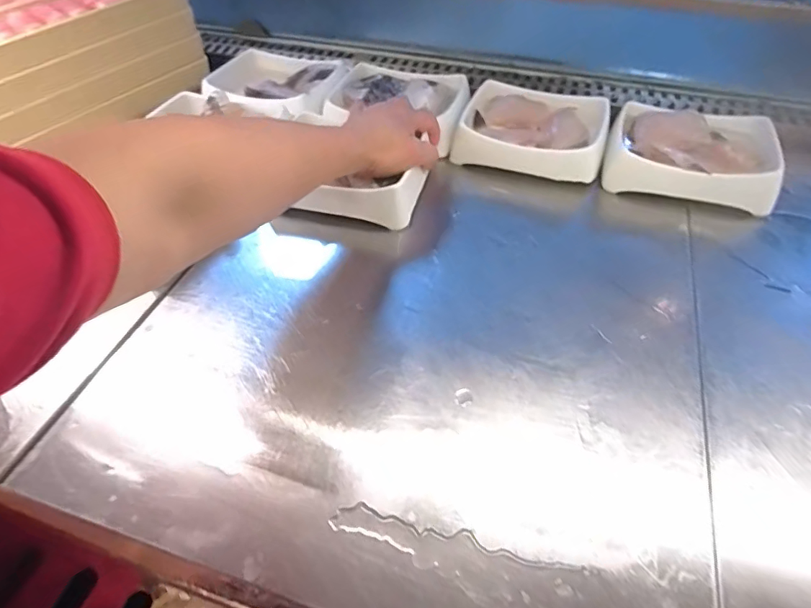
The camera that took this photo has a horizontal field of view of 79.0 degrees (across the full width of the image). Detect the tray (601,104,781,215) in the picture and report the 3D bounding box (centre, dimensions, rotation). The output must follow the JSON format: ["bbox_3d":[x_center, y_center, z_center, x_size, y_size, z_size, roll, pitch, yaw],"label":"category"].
[{"bbox_3d":[0.299,-0.162,0.523,0.157,0.044,0.131,15,51,13],"label":"tray"}]

